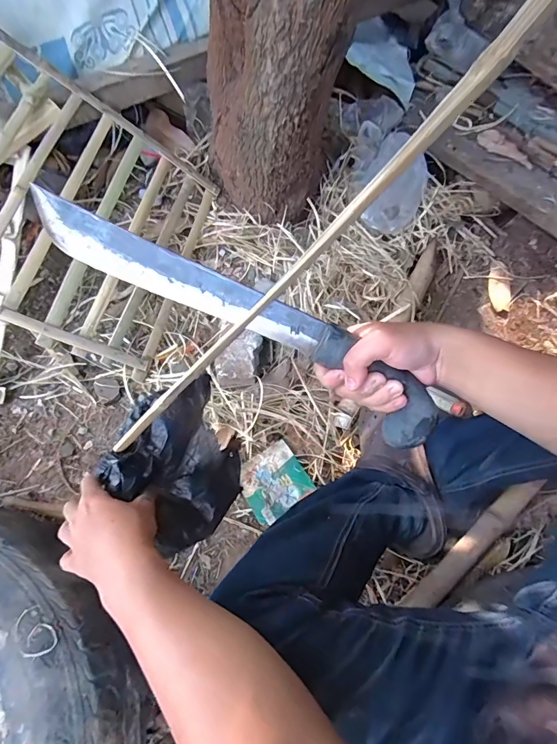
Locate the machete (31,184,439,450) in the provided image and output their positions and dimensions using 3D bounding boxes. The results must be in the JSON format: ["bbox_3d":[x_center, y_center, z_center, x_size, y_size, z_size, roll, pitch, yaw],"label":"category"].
[{"bbox_3d":[-0.027,-0.045,0.350,0.380,0.035,0.065,28,109,-4],"label":"machete"}]

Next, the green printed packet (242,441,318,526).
[{"bbox_3d":[-0.008,0.194,0.701,0.113,0.026,0.109,-33,70,-15],"label":"green printed packet"}]

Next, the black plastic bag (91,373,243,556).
[{"bbox_3d":[-0.107,0.117,0.474,0.146,0.173,0.130,-39,72,-17],"label":"black plastic bag"}]

